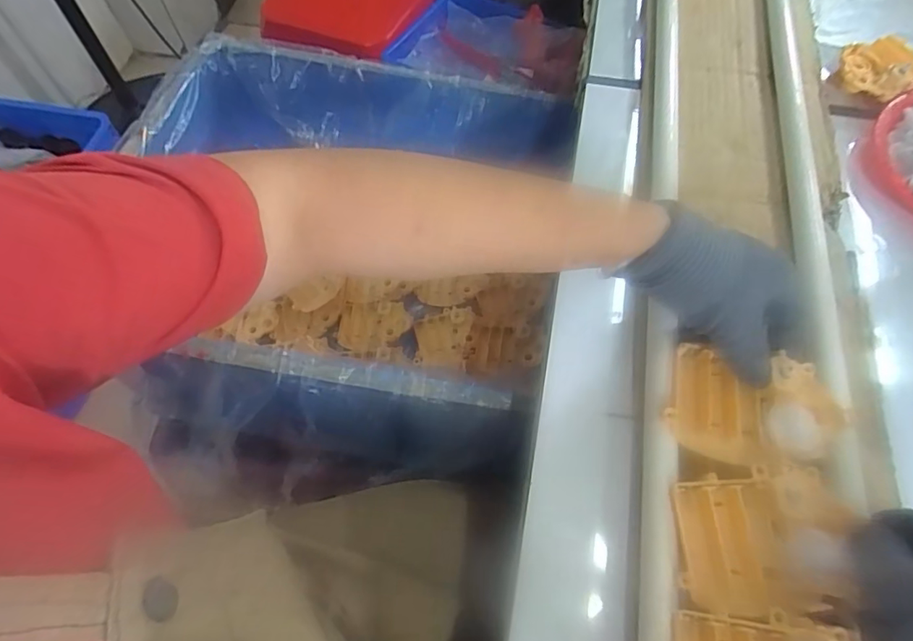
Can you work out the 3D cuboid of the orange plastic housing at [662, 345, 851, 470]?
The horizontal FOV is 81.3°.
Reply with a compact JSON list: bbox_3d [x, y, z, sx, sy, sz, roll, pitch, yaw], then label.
[{"bbox_3d":[0.179,0.054,0.317,0.095,0.019,0.063,14,63,12],"label":"orange plastic housing"}]

